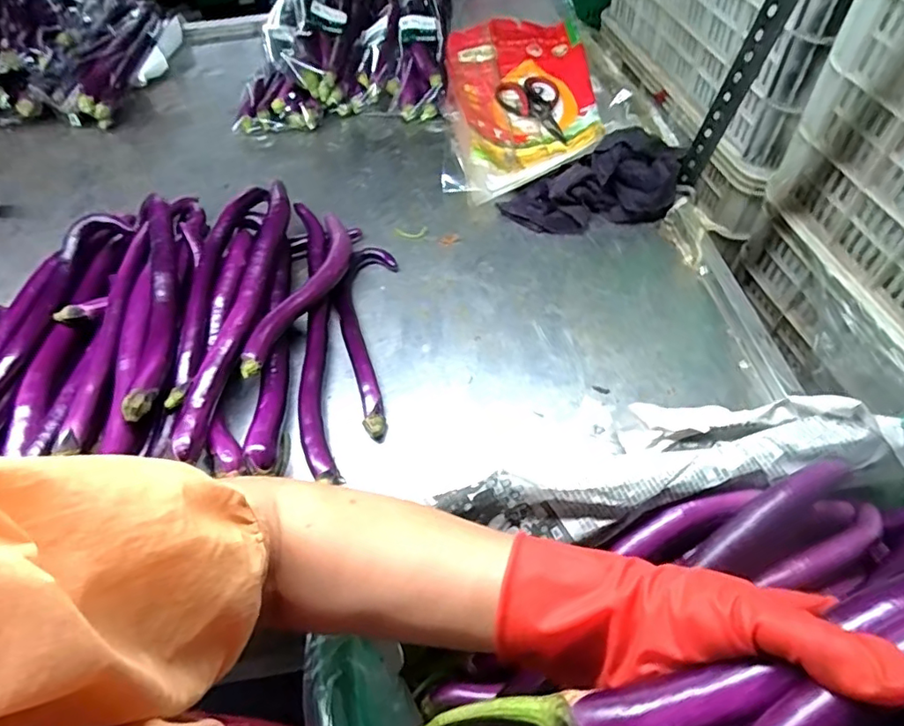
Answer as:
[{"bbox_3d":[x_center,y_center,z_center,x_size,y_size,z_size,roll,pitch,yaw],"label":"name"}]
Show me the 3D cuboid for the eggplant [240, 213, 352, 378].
[{"bbox_3d":[-0.161,-0.080,0.636,0.047,0.032,0.237,11,56,11],"label":"eggplant"}]

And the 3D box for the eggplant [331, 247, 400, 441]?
[{"bbox_3d":[-0.101,-0.039,0.641,0.064,0.040,0.266,-2,54,2],"label":"eggplant"}]

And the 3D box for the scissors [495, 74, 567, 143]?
[{"bbox_3d":[0.123,-0.374,0.858,0.091,0.015,0.183,-7,54,-1],"label":"scissors"}]

